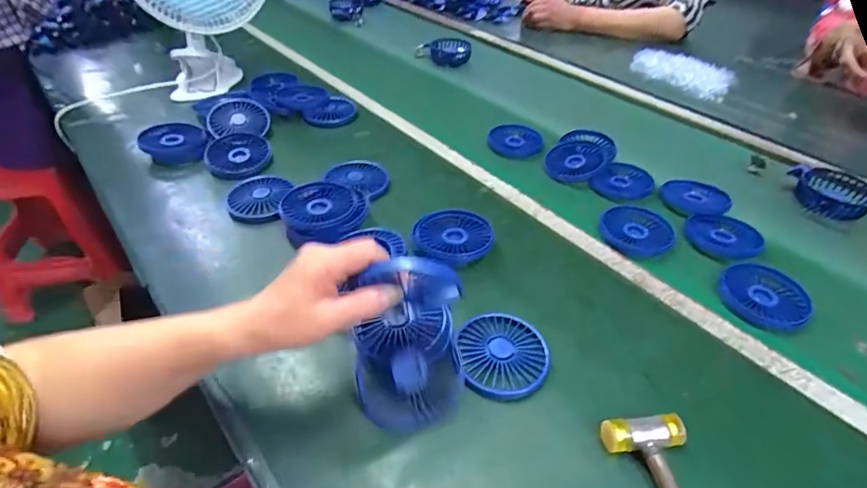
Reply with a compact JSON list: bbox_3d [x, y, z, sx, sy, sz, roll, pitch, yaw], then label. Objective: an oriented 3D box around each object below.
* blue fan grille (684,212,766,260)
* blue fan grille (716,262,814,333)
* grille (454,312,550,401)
[{"bbox_3d":[0.362,-0.013,0.578,0.086,0.013,0.086,1,41,-1],"label":"blue fan grille"},{"bbox_3d":[0.365,0.057,0.511,0.088,0.019,0.084,1,41,-1],"label":"blue fan grille"},{"bbox_3d":[0.063,0.101,0.429,0.083,0.018,0.088,1,41,-1],"label":"grille"}]

